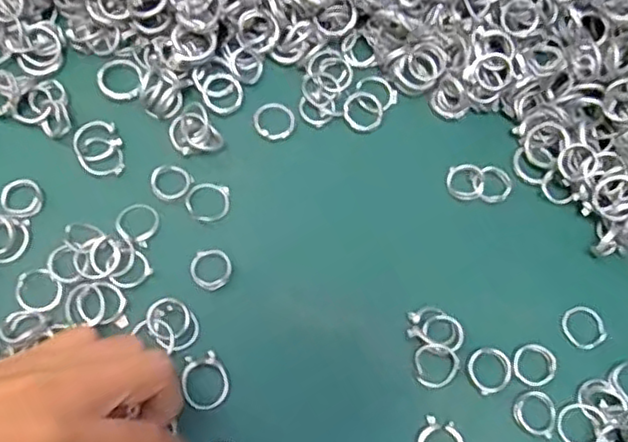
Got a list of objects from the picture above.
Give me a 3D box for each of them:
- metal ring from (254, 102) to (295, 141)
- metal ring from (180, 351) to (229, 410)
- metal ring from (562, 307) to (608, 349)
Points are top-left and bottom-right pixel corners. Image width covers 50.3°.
[{"bbox_3d":[-0.021,-0.055,0.362,0.022,0.004,0.022,1,70,-4],"label":"metal ring"},{"bbox_3d":[-0.050,0.074,0.308,0.020,0.005,0.025,-11,71,-8],"label":"metal ring"},{"bbox_3d":[0.134,0.052,0.331,0.021,0.004,0.020,1,70,-4],"label":"metal ring"}]

